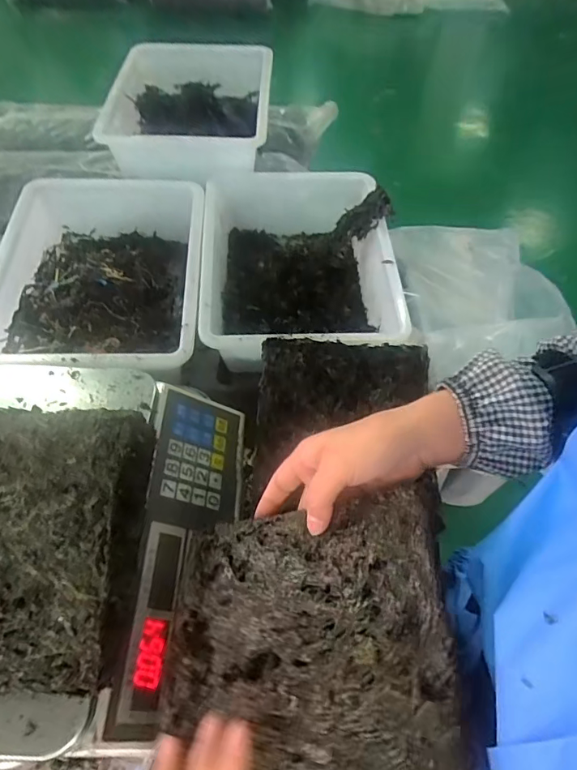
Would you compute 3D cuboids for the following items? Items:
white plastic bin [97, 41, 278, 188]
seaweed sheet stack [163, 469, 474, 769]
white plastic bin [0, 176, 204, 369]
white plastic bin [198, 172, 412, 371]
[{"bbox_3d":[-0.180,-0.506,0.917,0.282,0.107,0.359,2,55,-2],"label":"white plastic bin"},{"bbox_3d":[0.010,0.166,0.285,0.173,0.015,0.200,-12,51,18],"label":"seaweed sheet stack"},{"bbox_3d":[-0.270,-0.157,0.709,0.287,0.097,0.352,-2,55,-5],"label":"white plastic bin"},{"bbox_3d":[0.010,-0.182,0.754,0.278,0.109,0.365,-2,55,-4],"label":"white plastic bin"}]

